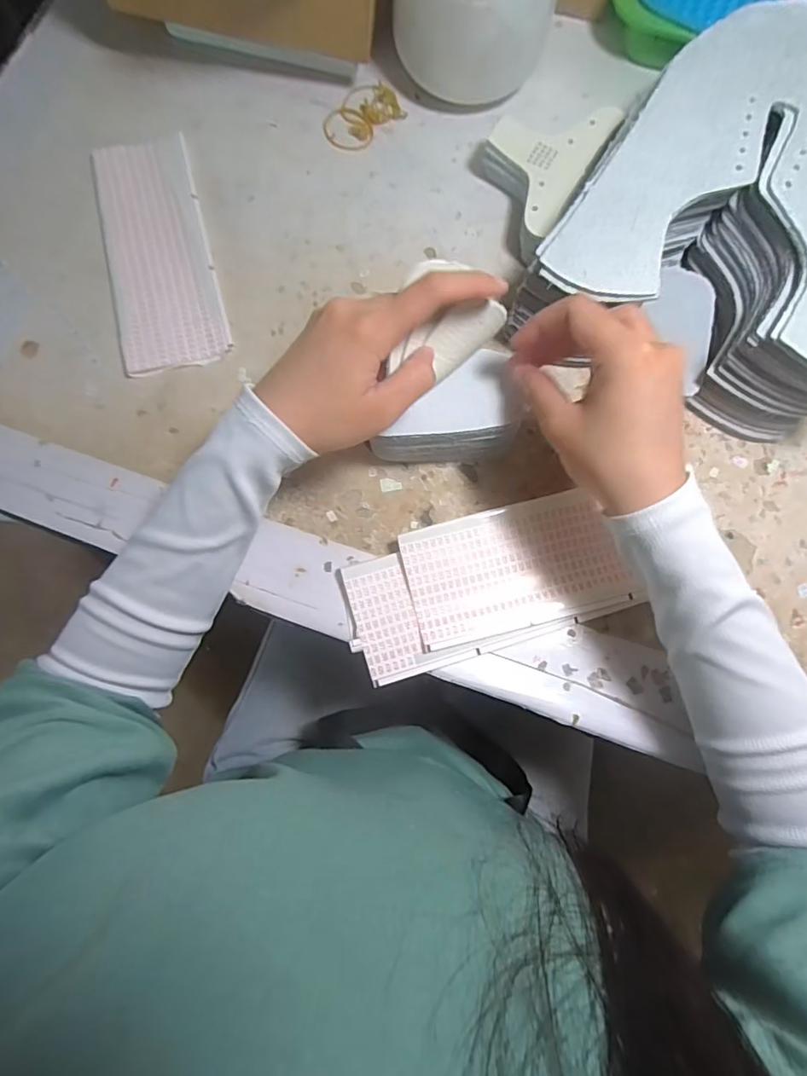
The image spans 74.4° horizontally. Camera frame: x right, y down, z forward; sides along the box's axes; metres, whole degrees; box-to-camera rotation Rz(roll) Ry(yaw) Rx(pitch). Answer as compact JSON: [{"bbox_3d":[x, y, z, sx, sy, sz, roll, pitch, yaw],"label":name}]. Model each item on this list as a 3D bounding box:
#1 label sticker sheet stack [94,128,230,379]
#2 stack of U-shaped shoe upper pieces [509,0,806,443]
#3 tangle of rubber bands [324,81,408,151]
[{"bbox_3d":[-0.189,-0.222,0.410,0.078,0.004,0.201,-15,78,-3],"label":"label sticker sheet stack"},{"bbox_3d":[0.227,-0.226,0.373,0.202,0.085,0.256,23,79,5],"label":"stack of U-shaped shoe upper pieces"},{"bbox_3d":[-0.036,-0.352,0.442,0.068,0.005,0.051,-41,81,-8],"label":"tangle of rubber bands"}]

